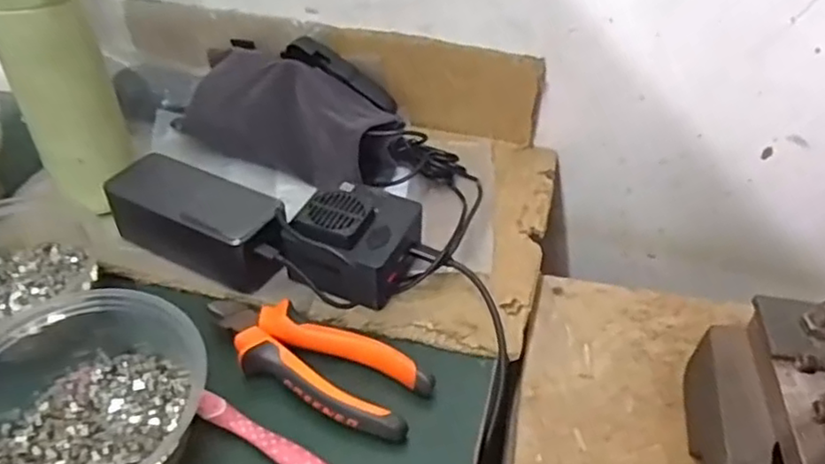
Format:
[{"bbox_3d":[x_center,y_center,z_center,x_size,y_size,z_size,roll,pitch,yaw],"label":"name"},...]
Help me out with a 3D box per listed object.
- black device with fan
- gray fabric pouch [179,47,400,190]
[{"bbox_3d":[-0.041,0.003,0.465,0.079,0.051,0.080,15,44,15],"label":"black device with fan"},{"bbox_3d":[-0.111,-0.093,0.555,0.186,0.066,0.082,17,45,17],"label":"gray fabric pouch"}]

